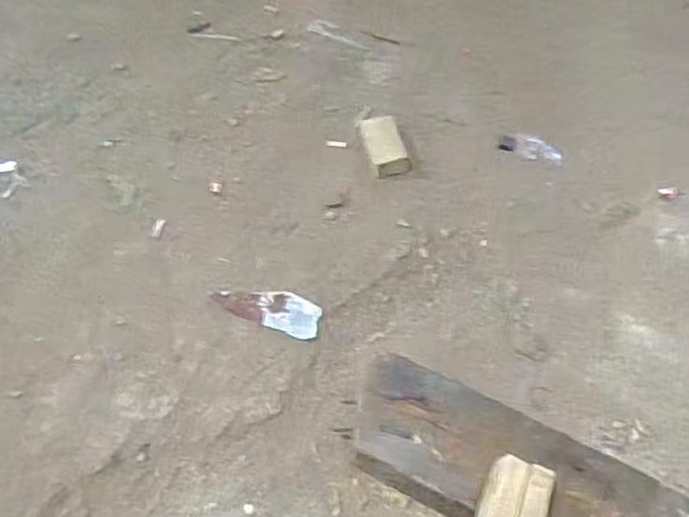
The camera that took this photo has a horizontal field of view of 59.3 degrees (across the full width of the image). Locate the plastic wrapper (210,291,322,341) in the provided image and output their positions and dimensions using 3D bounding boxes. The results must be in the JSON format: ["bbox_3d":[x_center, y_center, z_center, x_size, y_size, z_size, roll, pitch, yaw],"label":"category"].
[{"bbox_3d":[-0.097,0.061,0.769,0.137,0.006,0.053,20,58,10],"label":"plastic wrapper"}]

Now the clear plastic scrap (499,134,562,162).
[{"bbox_3d":[0.296,-0.176,0.955,0.094,0.005,0.051,20,58,10],"label":"clear plastic scrap"}]

